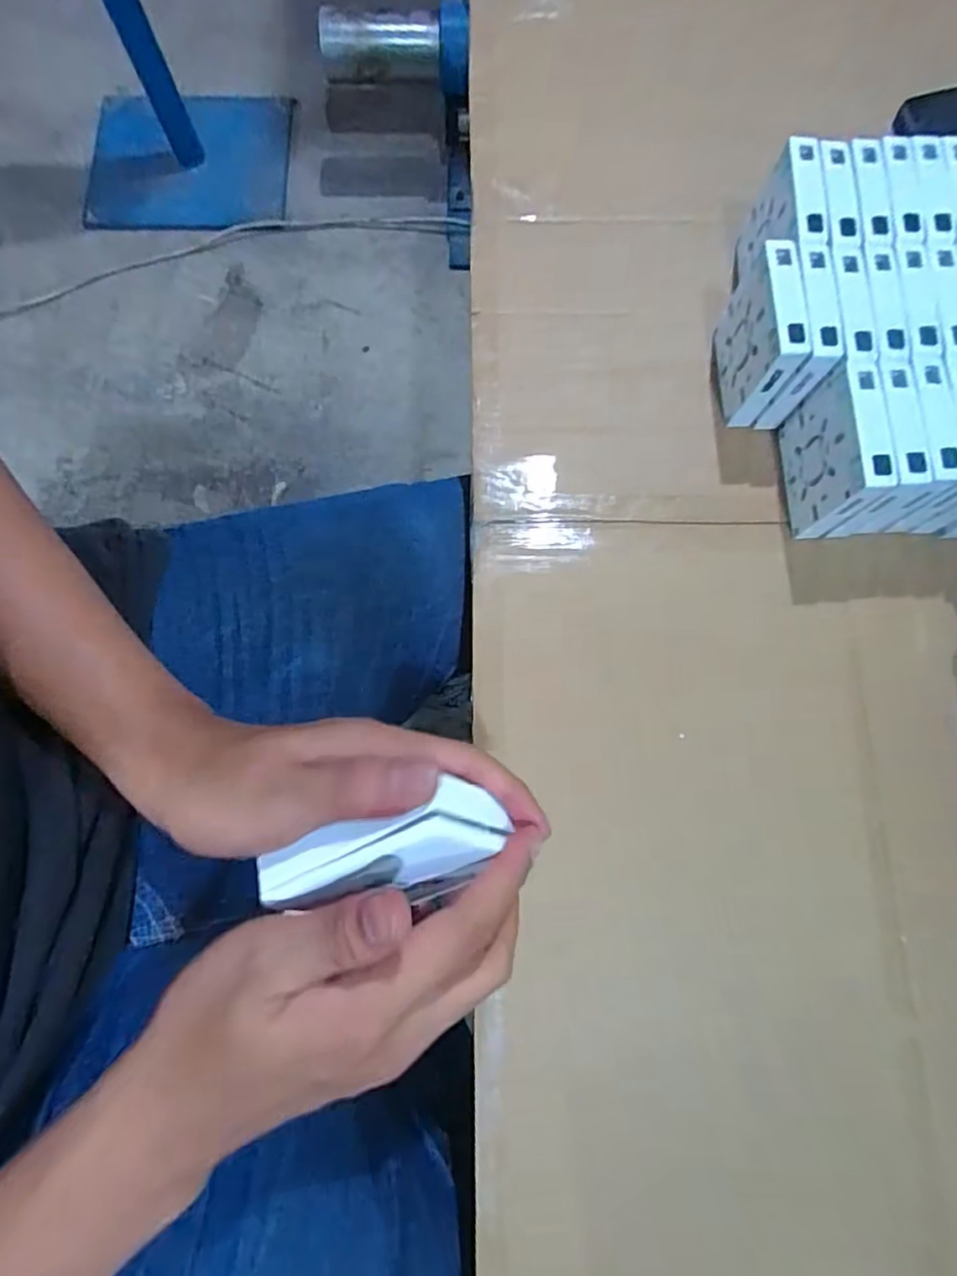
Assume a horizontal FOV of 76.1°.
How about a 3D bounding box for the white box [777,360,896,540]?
[{"bbox_3d":[0.241,-0.124,0.420,0.025,0.087,0.087,0,77,-1],"label":"white box"}]

